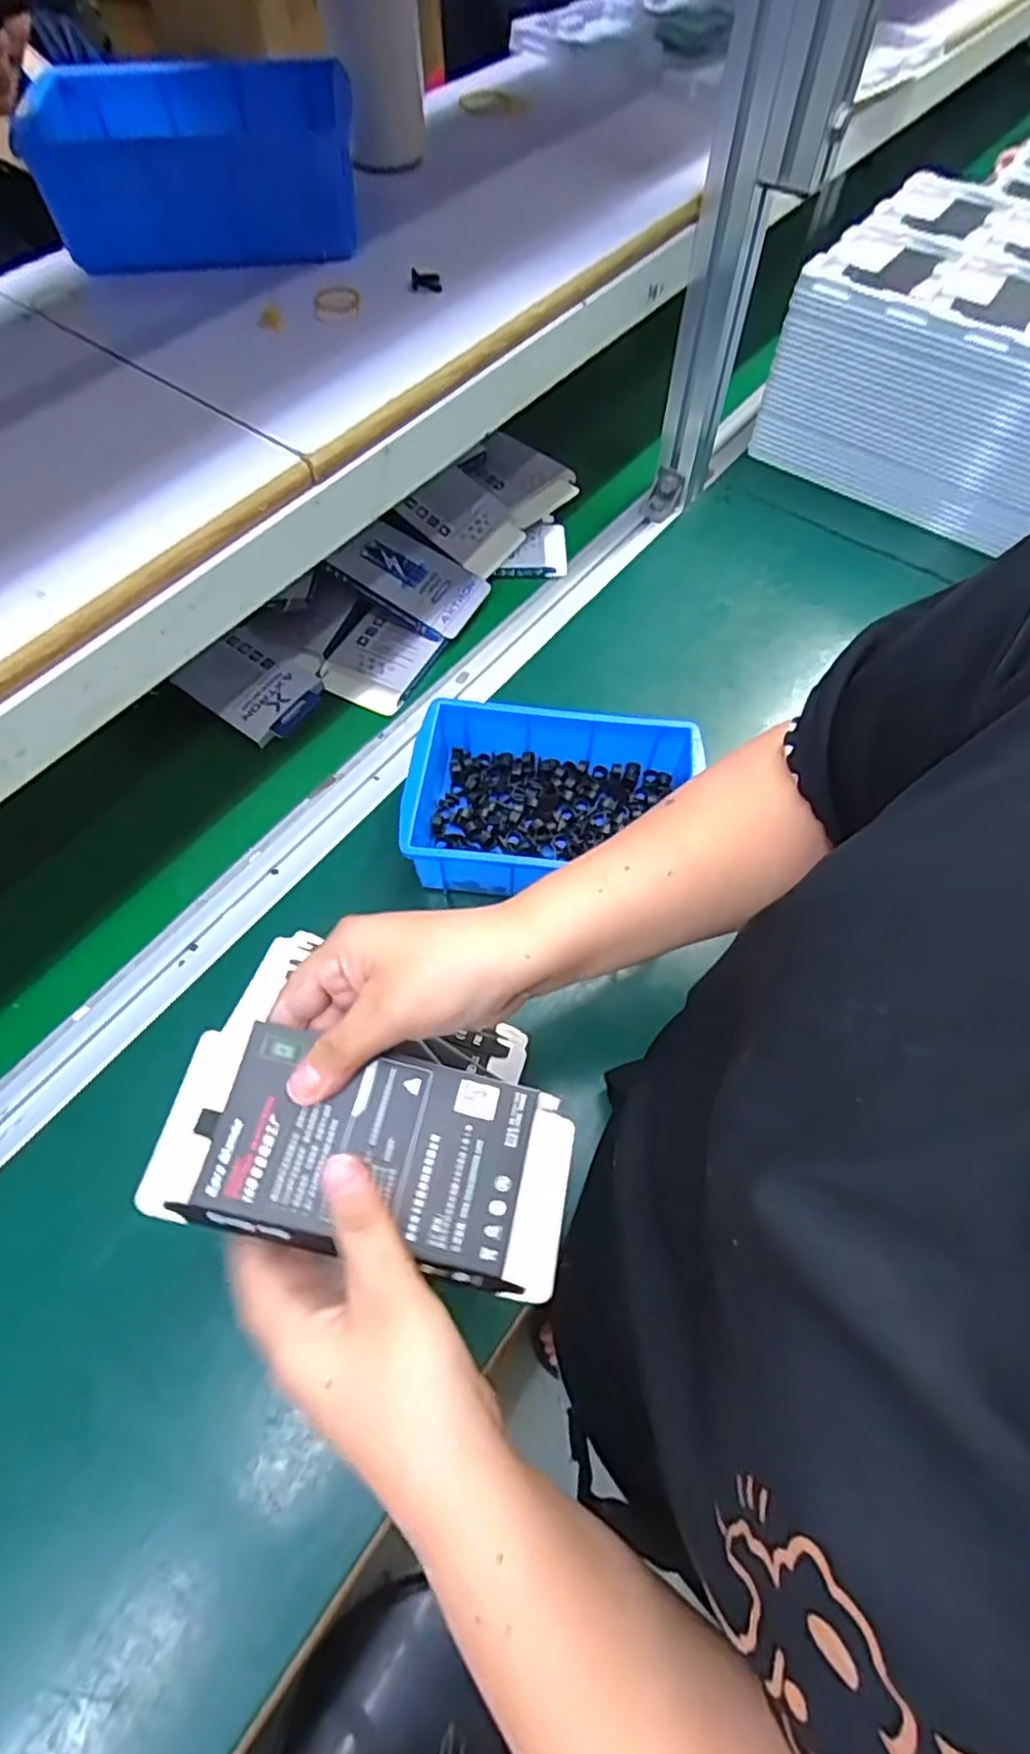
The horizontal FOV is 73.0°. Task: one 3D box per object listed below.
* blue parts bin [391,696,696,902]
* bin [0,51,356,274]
[{"bbox_3d":[0.022,-0.049,0.502,0.207,0.065,0.130,6,63,2],"label":"blue parts bin"},{"bbox_3d":[-0.206,-0.462,0.455,0.197,0.064,0.122,-6,63,-4],"label":"bin"}]

